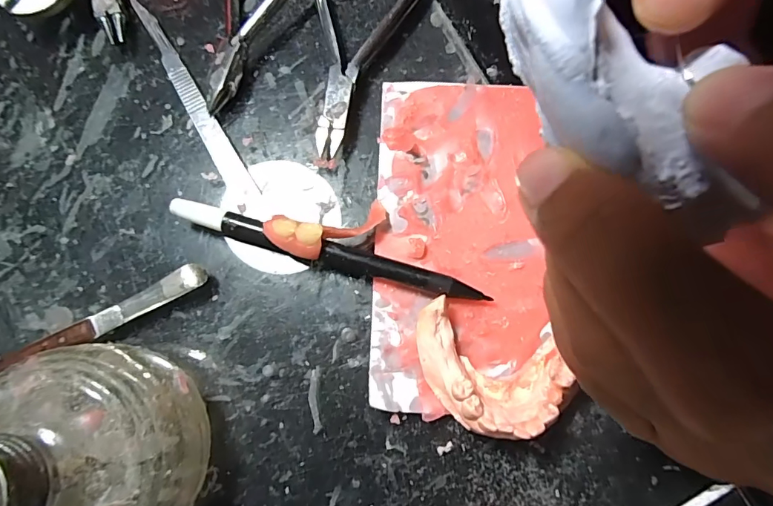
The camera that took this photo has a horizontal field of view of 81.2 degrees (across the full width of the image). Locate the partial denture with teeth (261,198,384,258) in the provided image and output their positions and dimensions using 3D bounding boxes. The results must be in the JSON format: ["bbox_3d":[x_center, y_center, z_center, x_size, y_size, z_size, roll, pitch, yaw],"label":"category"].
[{"bbox_3d":[-0.023,-0.009,0.182,0.049,0.007,0.019,-11,77,-16],"label":"partial denture with teeth"}]

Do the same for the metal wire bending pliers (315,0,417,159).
[{"bbox_3d":[-0.017,-0.104,0.208,0.047,0.016,0.116,26,79,6],"label":"metal wire bending pliers"}]

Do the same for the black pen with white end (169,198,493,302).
[{"bbox_3d":[-0.024,0.000,0.187,0.132,0.009,0.011,15,78,4],"label":"black pen with white end"}]

